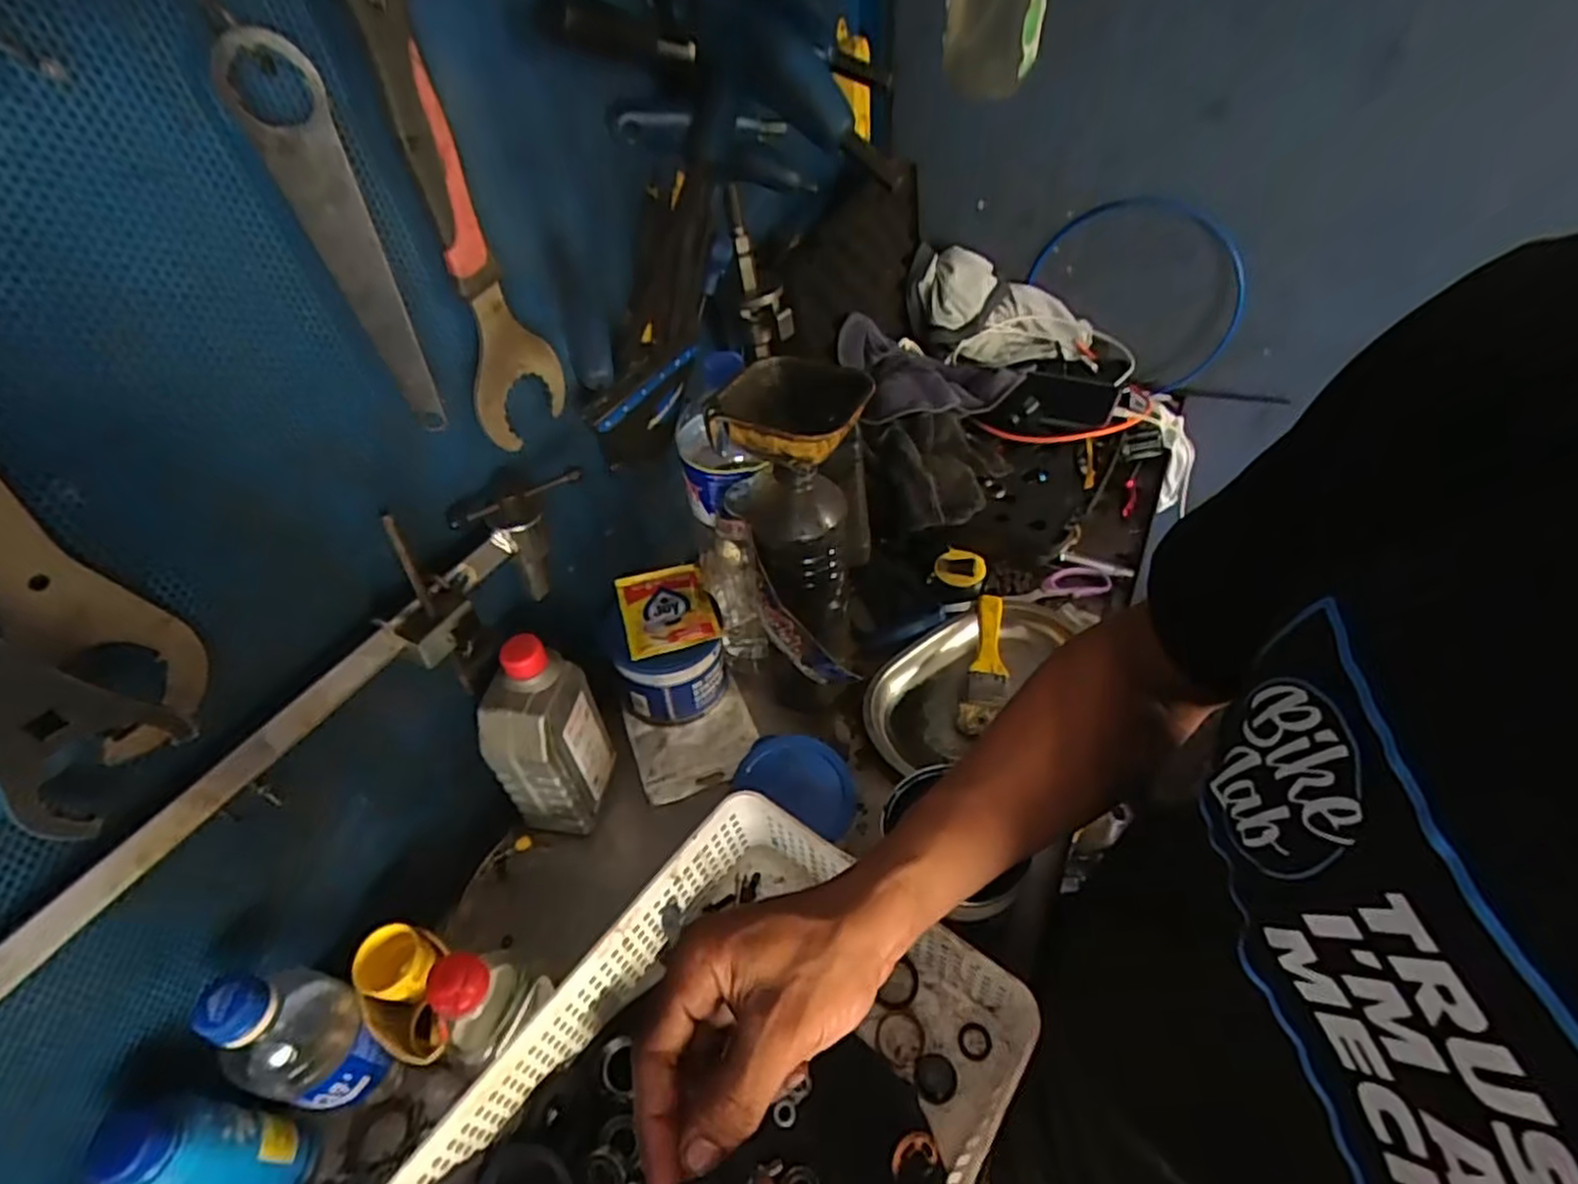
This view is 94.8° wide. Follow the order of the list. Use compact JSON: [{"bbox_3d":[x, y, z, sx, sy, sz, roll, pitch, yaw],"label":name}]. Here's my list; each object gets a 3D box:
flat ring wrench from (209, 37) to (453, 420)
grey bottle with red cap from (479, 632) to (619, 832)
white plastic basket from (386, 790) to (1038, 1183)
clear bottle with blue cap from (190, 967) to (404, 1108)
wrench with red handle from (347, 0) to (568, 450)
[{"bbox_3d":[-0.221,-0.164,0.363,0.041,0.185,0.004,0,47,-2],"label":"flat ring wrench"},{"bbox_3d":[-0.186,0.114,0.566,0.056,0.179,0.081,4,47,9],"label":"grey bottle with red cap"},{"bbox_3d":[-0.041,0.318,0.429,0.256,0.080,0.328,30,56,29],"label":"white plastic basket"},{"bbox_3d":[-0.286,0.266,0.433,0.059,0.154,0.061,12,49,16],"label":"clear bottle with blue cap"},{"bbox_3d":[-0.179,-0.206,0.425,0.015,0.243,0.072,23,46,23],"label":"wrench with red handle"}]

